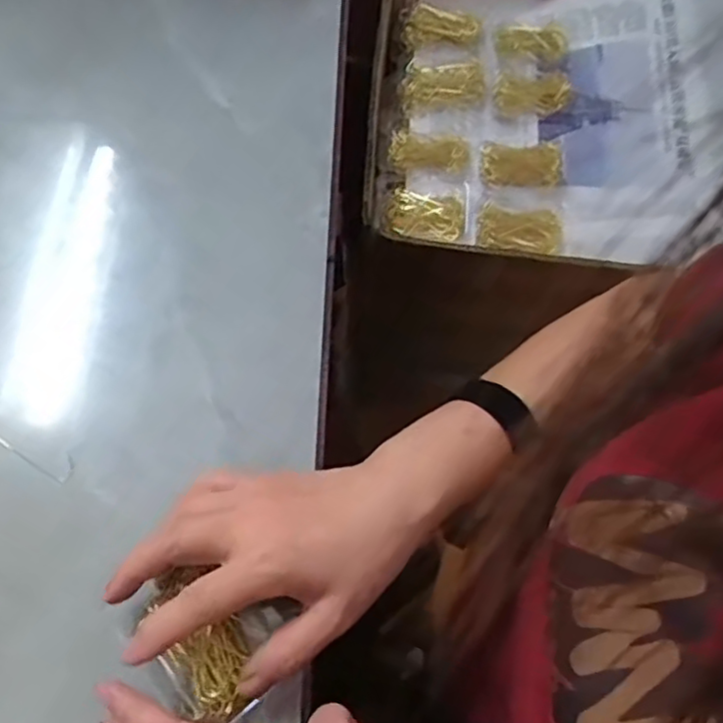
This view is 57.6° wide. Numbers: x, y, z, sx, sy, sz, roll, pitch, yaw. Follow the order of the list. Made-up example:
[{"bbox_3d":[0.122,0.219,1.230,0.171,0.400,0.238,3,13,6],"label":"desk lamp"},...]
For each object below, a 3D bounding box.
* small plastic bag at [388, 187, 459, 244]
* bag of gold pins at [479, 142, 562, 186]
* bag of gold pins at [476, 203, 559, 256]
[{"bbox_3d":[0.056,-0.131,0.585,0.065,0.009,0.053,12,66,3],"label":"small plastic bag"},{"bbox_3d":[0.146,-0.182,0.598,0.074,0.017,0.041,-3,66,-3],"label":"bag of gold pins"},{"bbox_3d":[0.139,-0.117,0.578,0.072,0.008,0.049,4,66,0],"label":"bag of gold pins"}]

